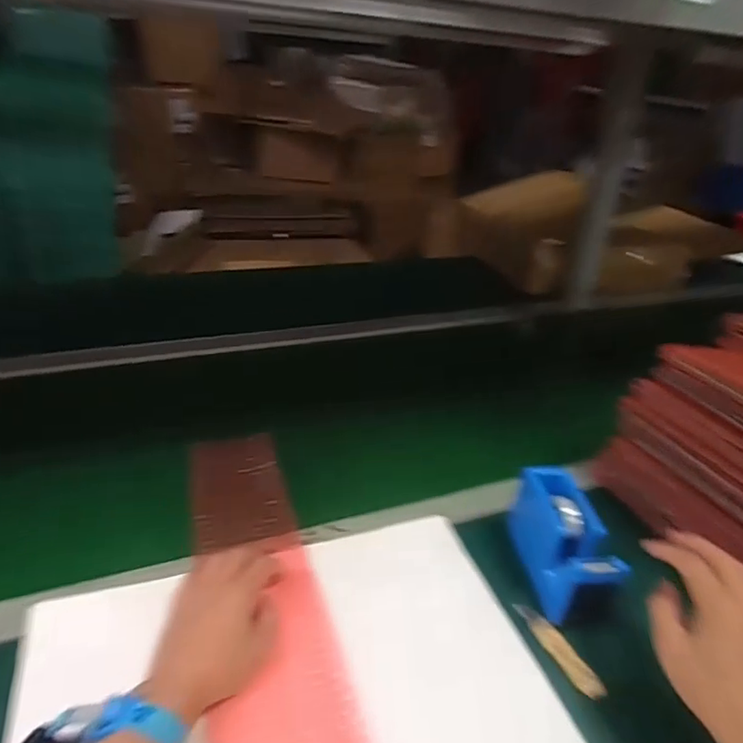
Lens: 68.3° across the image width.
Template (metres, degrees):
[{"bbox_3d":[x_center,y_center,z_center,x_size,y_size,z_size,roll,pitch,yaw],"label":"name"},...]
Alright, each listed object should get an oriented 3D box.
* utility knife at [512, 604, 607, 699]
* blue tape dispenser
[{"bbox_3d":[0.157,0.233,0.462,0.021,0.006,0.092,-11,34,-23],"label":"utility knife"},{"bbox_3d":[0.176,0.162,0.510,0.053,0.078,0.132,0,31,-6],"label":"blue tape dispenser"}]

